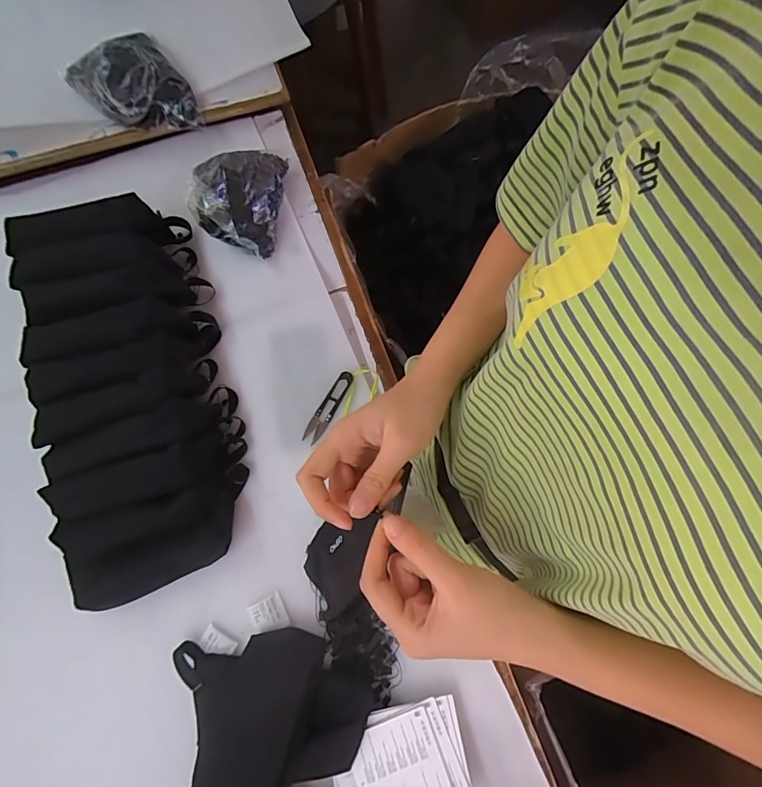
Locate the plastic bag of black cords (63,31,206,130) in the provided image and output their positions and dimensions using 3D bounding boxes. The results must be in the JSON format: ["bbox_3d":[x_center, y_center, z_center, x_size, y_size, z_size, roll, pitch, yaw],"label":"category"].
[{"bbox_3d":[-0.351,-0.432,0.583,0.135,0.071,0.135,-31,78,-9],"label":"plastic bag of black cords"}]

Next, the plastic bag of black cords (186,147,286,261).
[{"bbox_3d":[-0.201,-0.276,0.577,0.115,0.081,0.151,6,75,0],"label":"plastic bag of black cords"}]

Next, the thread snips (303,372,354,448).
[{"bbox_3d":[-0.066,0.017,0.532,0.022,0.012,0.101,32,77,7],"label":"thread snips"}]

